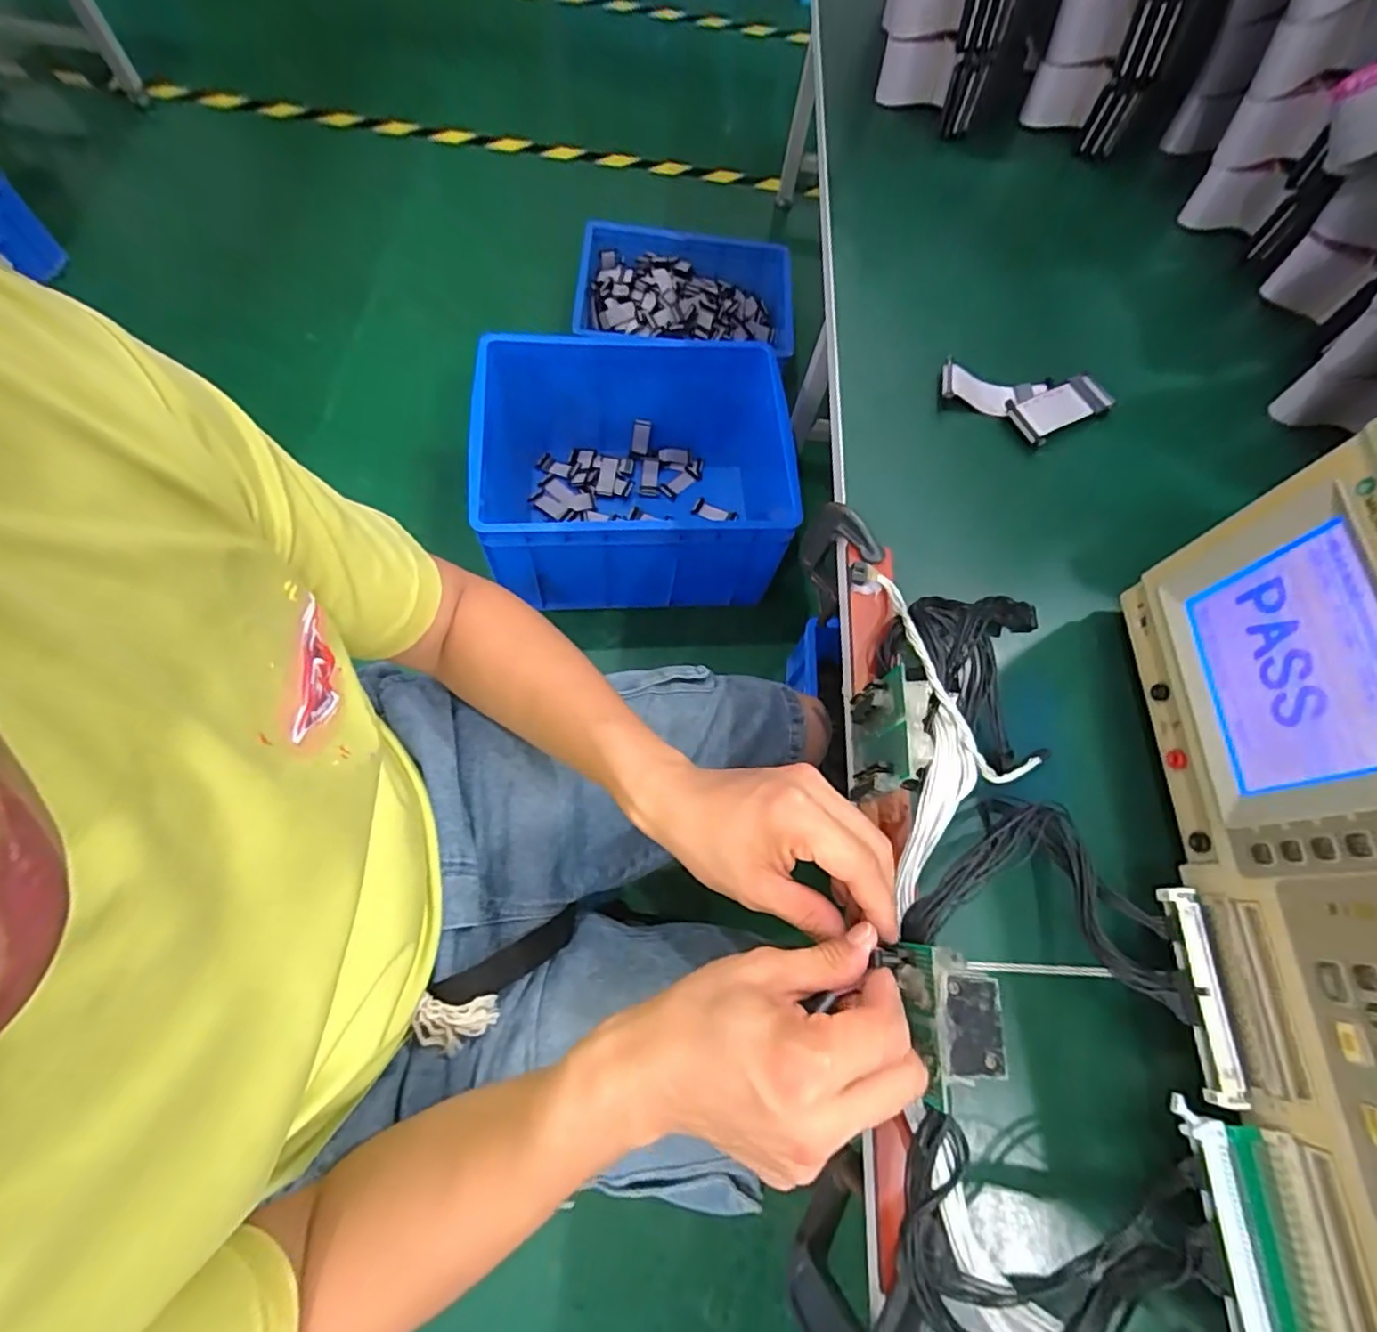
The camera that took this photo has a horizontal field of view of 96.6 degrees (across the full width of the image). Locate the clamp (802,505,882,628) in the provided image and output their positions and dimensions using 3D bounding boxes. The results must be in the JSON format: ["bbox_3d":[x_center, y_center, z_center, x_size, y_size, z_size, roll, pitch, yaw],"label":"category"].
[{"bbox_3d":[0.112,-0.080,0.477,0.020,0.109,0.057,-32,74,-16],"label":"clamp"}]

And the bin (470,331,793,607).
[{"bbox_3d":[-0.089,-0.365,1.187,0.614,0.293,0.443,-2,68,-6],"label":"bin"}]

